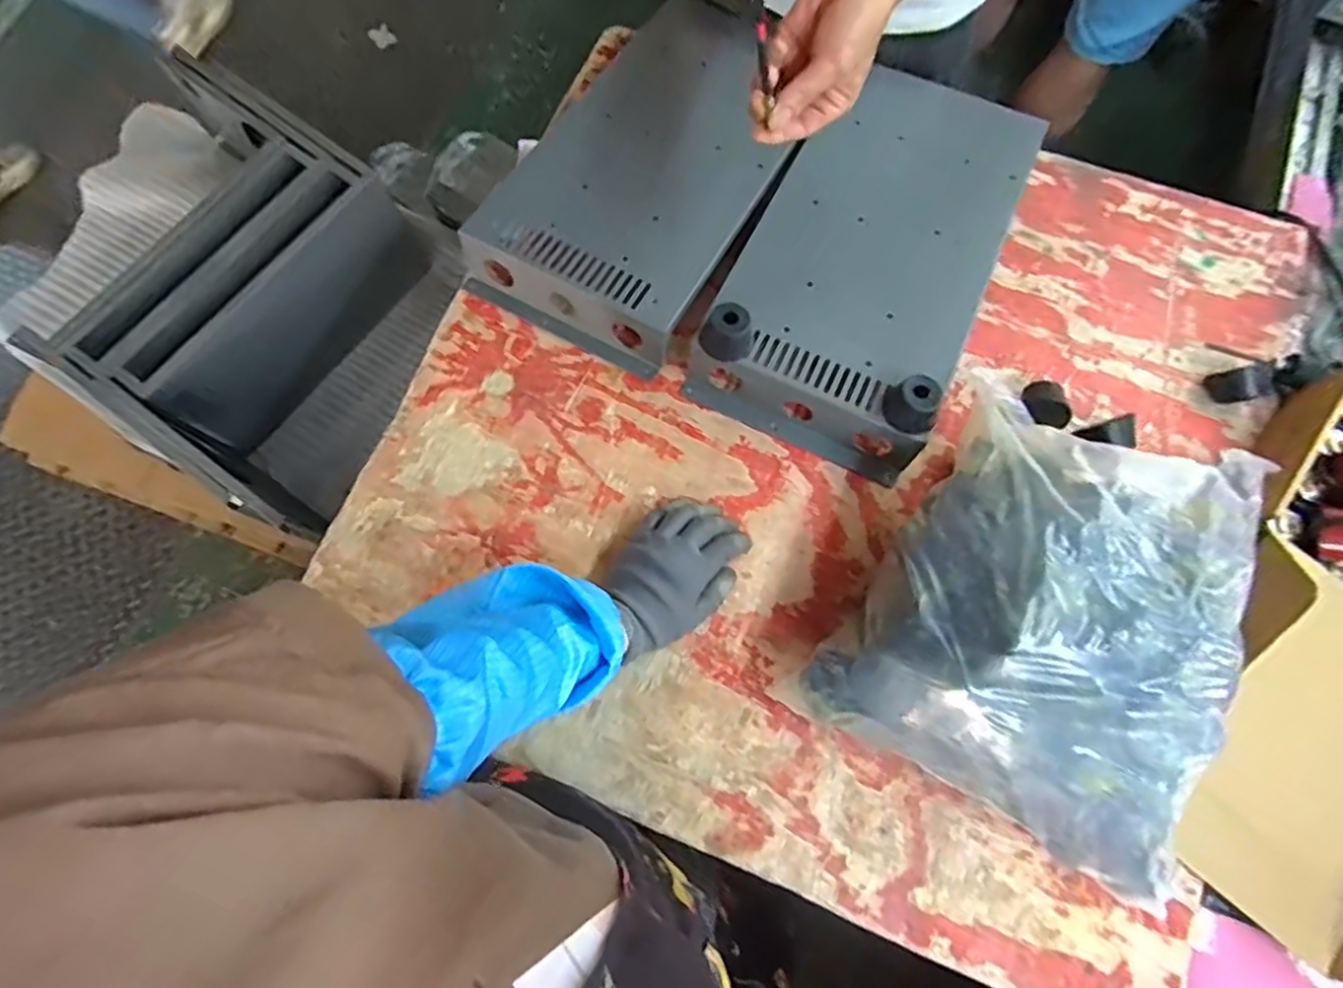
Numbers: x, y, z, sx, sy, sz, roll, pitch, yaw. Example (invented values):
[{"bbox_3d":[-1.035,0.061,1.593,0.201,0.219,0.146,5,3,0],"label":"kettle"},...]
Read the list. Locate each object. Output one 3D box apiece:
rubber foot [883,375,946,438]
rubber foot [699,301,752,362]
[{"bbox_3d":[0.208,-0.078,0.580,0.044,0.030,0.041,0,75,1],"label":"rubber foot"},{"bbox_3d":[0.049,-0.143,0.600,0.045,0.032,0.042,7,75,3],"label":"rubber foot"}]

